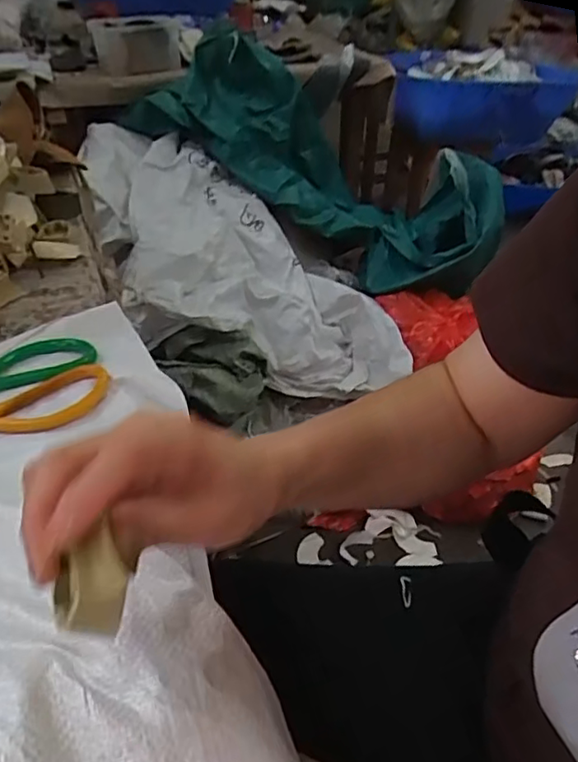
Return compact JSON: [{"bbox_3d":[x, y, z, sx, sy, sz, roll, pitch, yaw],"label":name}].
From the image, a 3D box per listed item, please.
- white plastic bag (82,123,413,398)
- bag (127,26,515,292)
[{"bbox_3d":[-0.106,-0.242,1.213,0.476,0.351,0.610,-14,40,-18],"label":"white plastic bag"},{"bbox_3d":[0.086,-0.499,1.355,0.848,0.296,0.337,28,41,-2],"label":"bag"}]

